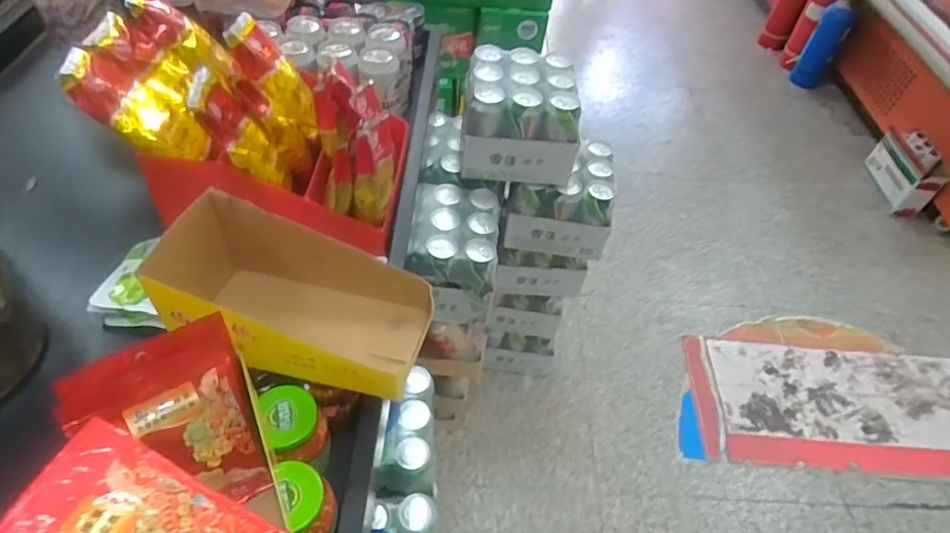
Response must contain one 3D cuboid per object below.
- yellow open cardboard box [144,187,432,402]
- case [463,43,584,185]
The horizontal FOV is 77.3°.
[{"bbox_3d":[-0.174,0.035,0.606,0.242,0.113,0.133,14,50,5],"label":"yellow open cardboard box"},{"bbox_3d":[0.084,-0.279,1.104,0.212,0.165,0.179,7,49,-1],"label":"case"}]

